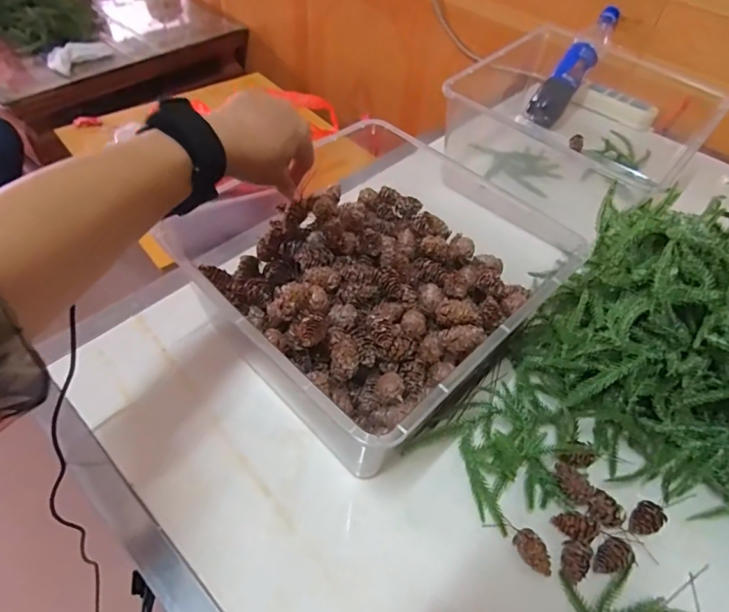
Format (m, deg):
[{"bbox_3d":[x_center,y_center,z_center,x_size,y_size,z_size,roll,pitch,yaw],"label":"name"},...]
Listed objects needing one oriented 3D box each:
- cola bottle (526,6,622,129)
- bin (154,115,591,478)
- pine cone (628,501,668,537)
[{"bbox_3d":[0.374,-0.425,0.825,0.059,0.053,0.239,34,86,22],"label":"cola bottle"},{"bbox_3d":[0.006,-0.018,0.477,0.254,0.131,0.286,-36,62,-28],"label":"bin"},{"bbox_3d":[0.250,0.191,0.413,0.033,0.017,0.023,-27,58,-23],"label":"pine cone"}]

